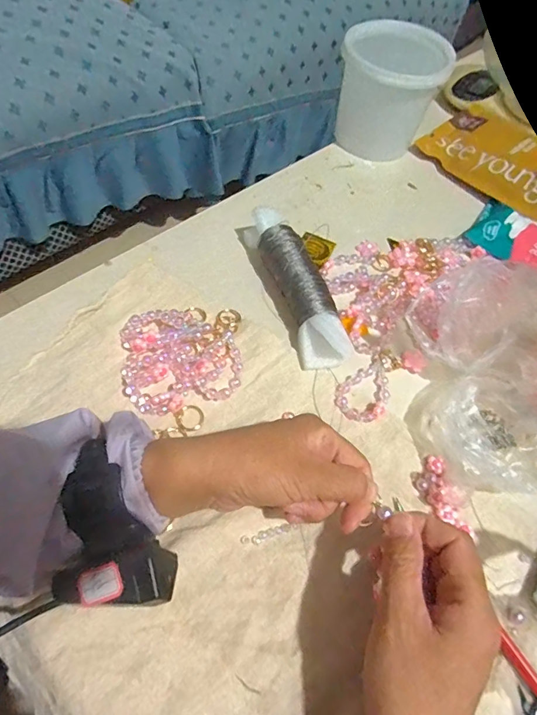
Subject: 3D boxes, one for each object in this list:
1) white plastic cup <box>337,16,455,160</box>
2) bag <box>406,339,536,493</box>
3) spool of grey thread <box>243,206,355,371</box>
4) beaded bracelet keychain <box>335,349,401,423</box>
[{"bbox_3d":[0.149,-0.331,0.549,0.122,0.120,0.110,15,61,4],"label":"white plastic cup"},{"bbox_3d":[0.185,0.049,0.349,0.102,0.072,0.106,-30,68,-19],"label":"bag"},{"bbox_3d":[0.025,-0.076,0.426,0.046,0.039,0.187,-16,64,-13],"label":"spool of grey thread"},{"bbox_3d":[0.097,0.025,0.393,0.044,0.009,0.082,42,66,17],"label":"beaded bracelet keychain"}]

